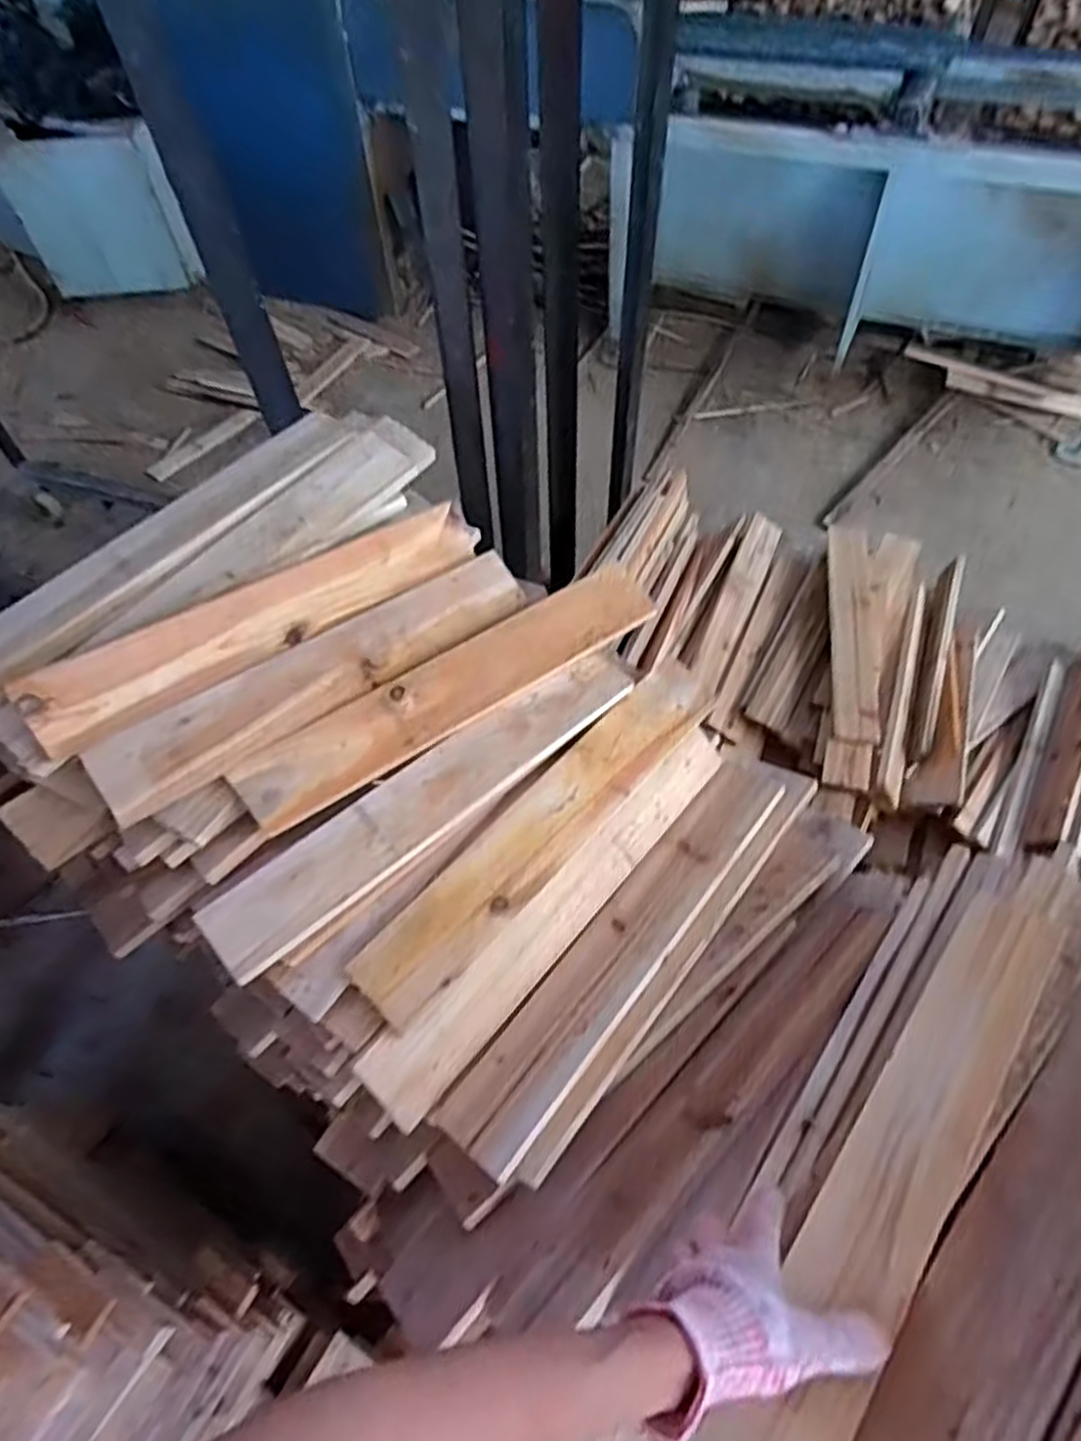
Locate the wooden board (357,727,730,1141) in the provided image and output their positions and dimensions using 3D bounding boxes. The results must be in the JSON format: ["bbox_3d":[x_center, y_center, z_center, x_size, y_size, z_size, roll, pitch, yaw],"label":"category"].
[{"bbox_3d":[0.027,0.179,0.781,0.509,0.080,0.012,-44,24,-26],"label":"wooden board"}]

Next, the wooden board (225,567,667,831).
[{"bbox_3d":[-0.090,-0.038,0.826,0.488,0.025,0.087,-31,77,-19],"label":"wooden board"}]

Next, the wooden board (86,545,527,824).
[{"bbox_3d":[-0.225,-0.052,0.826,0.495,0.022,0.080,-33,81,-25],"label":"wooden board"}]

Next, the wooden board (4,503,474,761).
[{"bbox_3d":[-0.281,-0.114,0.800,0.485,0.076,0.020,-33,21,-27],"label":"wooden board"}]

